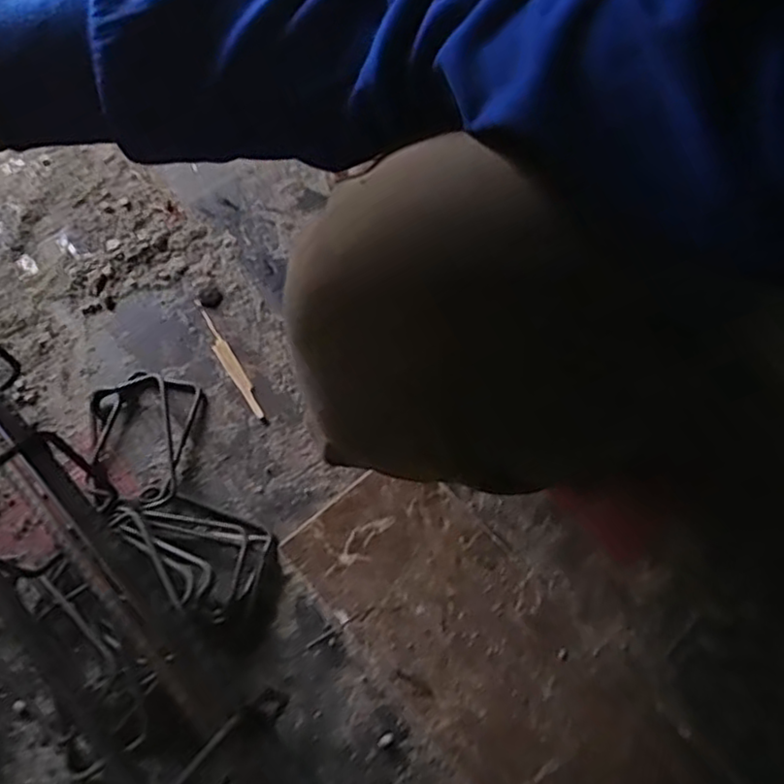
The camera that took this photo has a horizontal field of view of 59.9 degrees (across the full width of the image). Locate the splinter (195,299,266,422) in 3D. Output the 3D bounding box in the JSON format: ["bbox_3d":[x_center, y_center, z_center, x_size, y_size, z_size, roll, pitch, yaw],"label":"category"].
[{"bbox_3d":[-0.149,-0.031,0.618,0.014,0.004,0.138,-31,66,-16],"label":"splinter"}]

